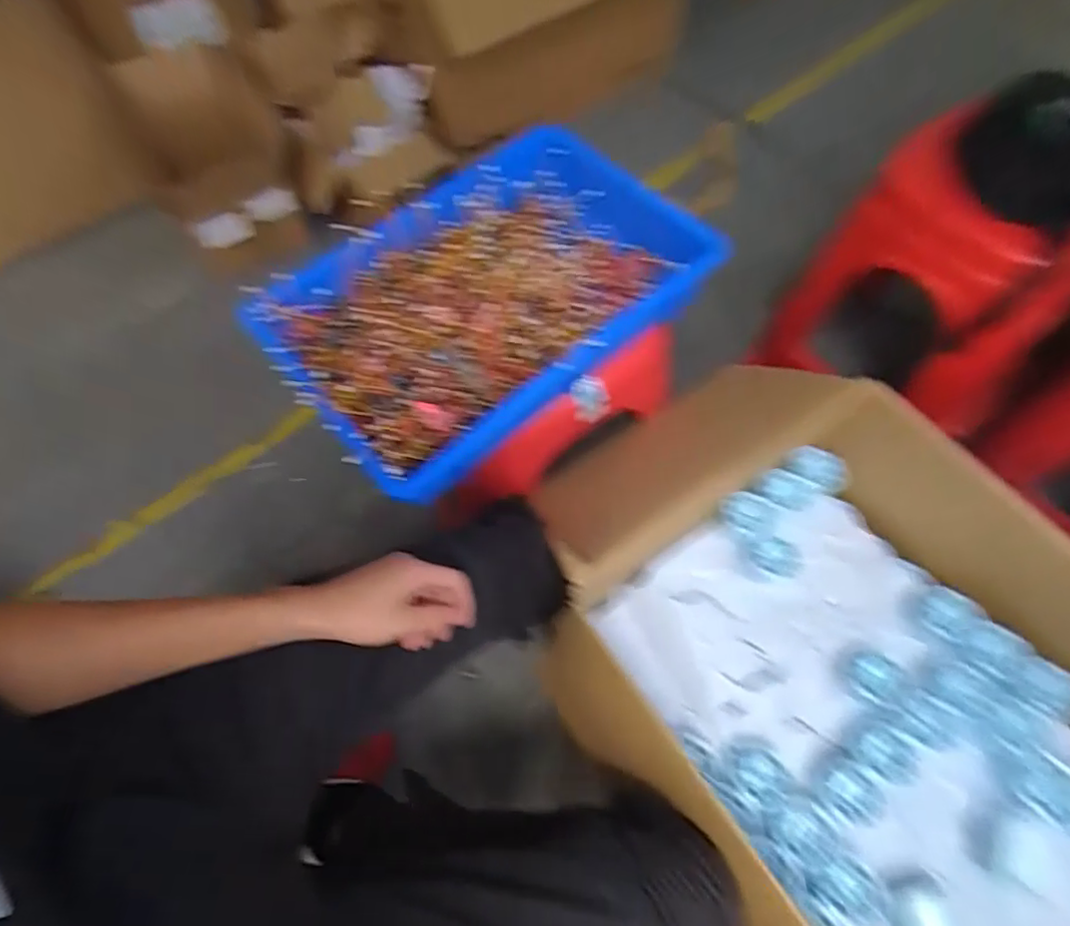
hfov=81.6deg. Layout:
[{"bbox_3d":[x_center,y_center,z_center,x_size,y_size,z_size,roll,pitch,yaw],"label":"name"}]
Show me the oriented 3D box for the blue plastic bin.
[{"bbox_3d":[-0.047,-0.184,0.675,0.447,0.078,0.293,-38,66,-16],"label":"blue plastic bin"}]

